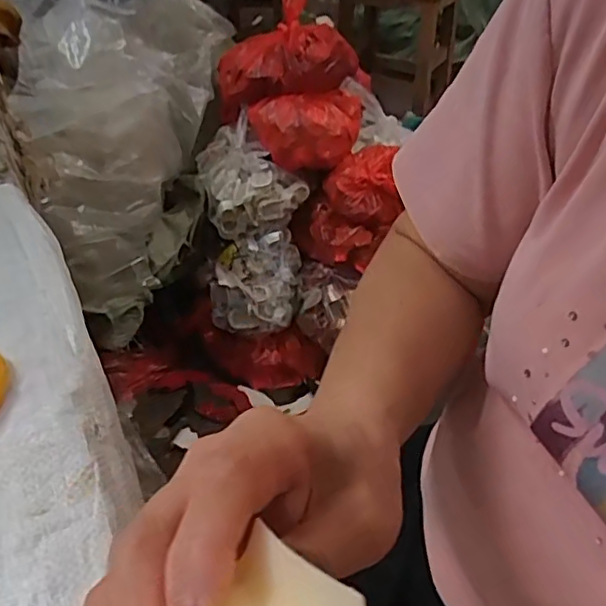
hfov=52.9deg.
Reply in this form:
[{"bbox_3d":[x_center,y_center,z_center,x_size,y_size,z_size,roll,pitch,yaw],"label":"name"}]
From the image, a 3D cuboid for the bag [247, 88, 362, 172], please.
[{"bbox_3d":[0.019,-0.343,1.195,0.224,0.105,0.139,-9,43,-11],"label":"bag"}]

